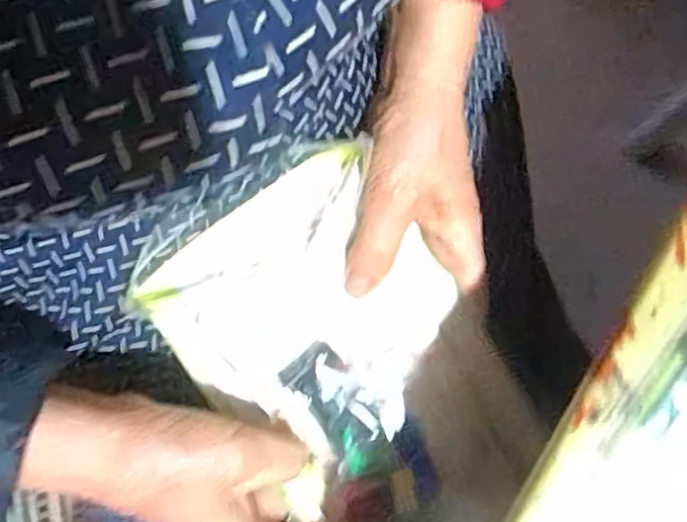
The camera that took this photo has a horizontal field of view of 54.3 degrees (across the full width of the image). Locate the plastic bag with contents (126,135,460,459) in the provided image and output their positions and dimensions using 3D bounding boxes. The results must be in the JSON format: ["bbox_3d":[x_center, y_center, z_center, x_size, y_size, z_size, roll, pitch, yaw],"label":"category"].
[{"bbox_3d":[-0.017,0.025,0.342,0.131,0.034,0.135,-36,82,-8],"label":"plastic bag with contents"}]

